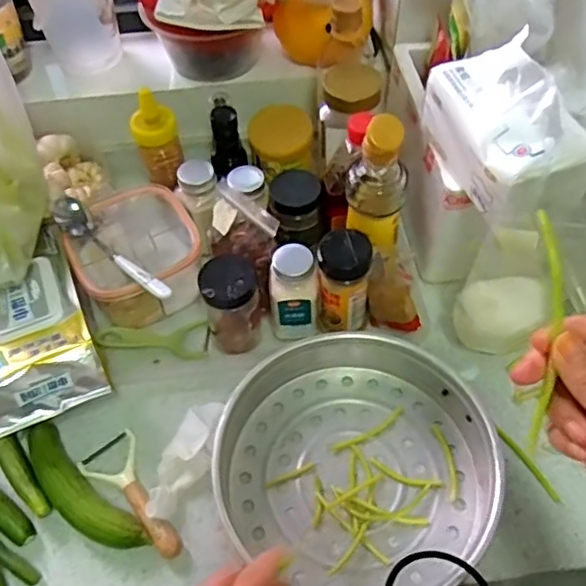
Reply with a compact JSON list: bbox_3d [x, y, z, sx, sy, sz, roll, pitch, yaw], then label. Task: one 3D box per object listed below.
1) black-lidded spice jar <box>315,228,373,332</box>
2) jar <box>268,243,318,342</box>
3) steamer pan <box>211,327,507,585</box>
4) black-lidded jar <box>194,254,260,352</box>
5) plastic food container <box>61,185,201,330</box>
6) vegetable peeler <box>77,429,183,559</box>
[{"bbox_3d":[0.055,-0.009,0.651,0.053,0.127,0.051,-1,55,1],"label":"black-lidded spice jar"},{"bbox_3d":[-0.001,0.002,0.665,0.049,0.115,0.047,-1,55,1],"label":"jar"},{"bbox_3d":[0.062,0.158,0.589,0.255,0.068,0.257,-1,55,1],"label":"steamer pan"},{"bbox_3d":[-0.065,0.013,0.670,0.062,0.112,0.057,-10,56,-5],"label":"black-lidded jar"},{"bbox_3d":[-0.180,-0.040,0.716,0.135,0.098,0.124,-24,58,-14],"label":"plastic food container"},{"bbox_3d":[-0.155,0.195,0.596,0.057,0.025,0.142,-33,60,-19],"label":"vegetable peeler"}]

